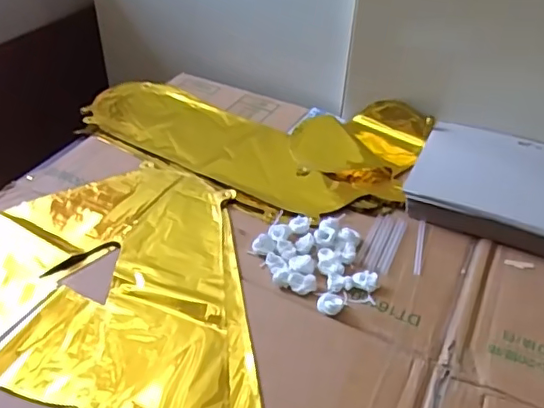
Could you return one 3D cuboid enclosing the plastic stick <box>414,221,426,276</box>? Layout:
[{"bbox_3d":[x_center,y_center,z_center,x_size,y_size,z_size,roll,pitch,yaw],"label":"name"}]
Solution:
[{"bbox_3d":[0.147,0.043,0.556,0.007,0.004,0.075,12,41,10],"label":"plastic stick"}]

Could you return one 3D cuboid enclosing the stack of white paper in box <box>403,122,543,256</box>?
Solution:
[{"bbox_3d":[0.263,-0.021,0.611,0.202,0.028,0.168,18,42,17],"label":"stack of white paper in box"}]

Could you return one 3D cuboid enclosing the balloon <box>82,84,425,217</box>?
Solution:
[{"bbox_3d":[-0.025,-0.102,0.710,0.422,0.038,0.250,23,44,22],"label":"balloon"}]

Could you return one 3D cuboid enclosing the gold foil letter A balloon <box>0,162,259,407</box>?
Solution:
[{"bbox_3d":[-0.160,0.073,0.490,0.408,0.011,0.338,21,43,20],"label":"gold foil letter A balloon"}]

